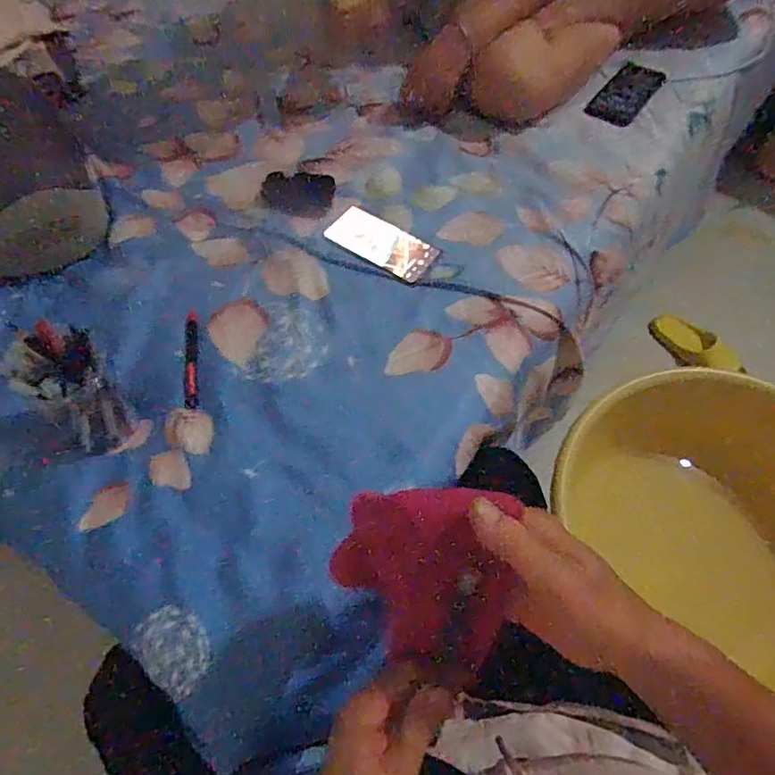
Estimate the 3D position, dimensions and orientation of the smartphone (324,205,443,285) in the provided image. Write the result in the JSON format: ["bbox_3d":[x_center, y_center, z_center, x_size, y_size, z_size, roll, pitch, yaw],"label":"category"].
[{"bbox_3d":[-0.008,-0.207,0.781,0.162,0.007,0.073,34,68,18],"label":"smartphone"}]

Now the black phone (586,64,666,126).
[{"bbox_3d":[0.407,-0.502,0.926,0.073,0.015,0.173,34,67,18],"label":"black phone"}]

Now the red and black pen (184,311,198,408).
[{"bbox_3d":[-0.247,-0.039,0.688,0.017,0.007,0.150,-11,62,-5],"label":"red and black pen"}]

